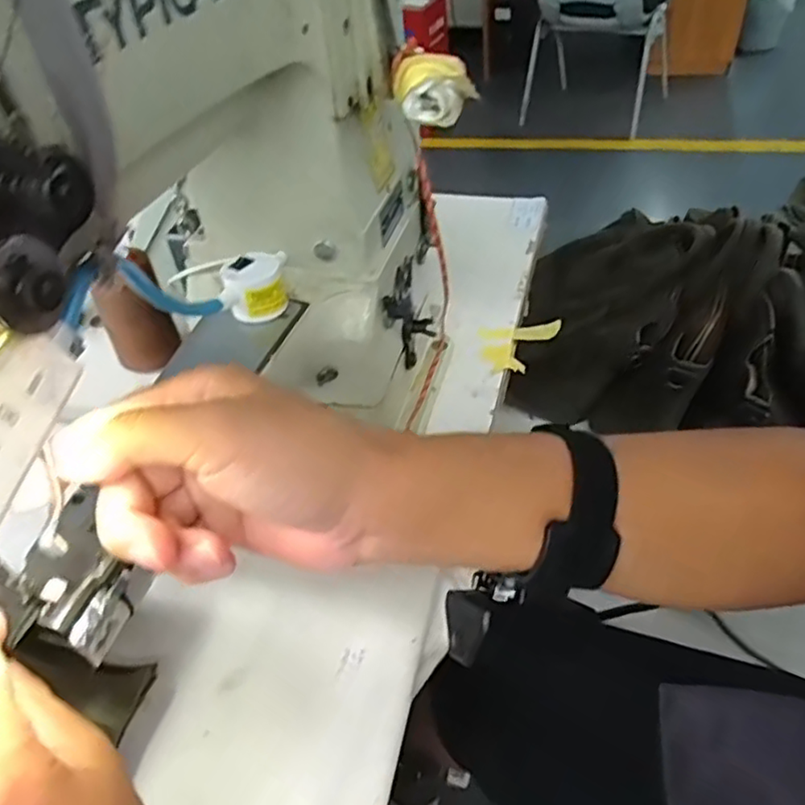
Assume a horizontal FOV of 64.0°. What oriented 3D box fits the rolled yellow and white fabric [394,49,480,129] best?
[{"bbox_3d":[0.018,-0.173,0.355,0.043,0.028,0.040,-3,44,5],"label":"rolled yellow and white fabric"}]

